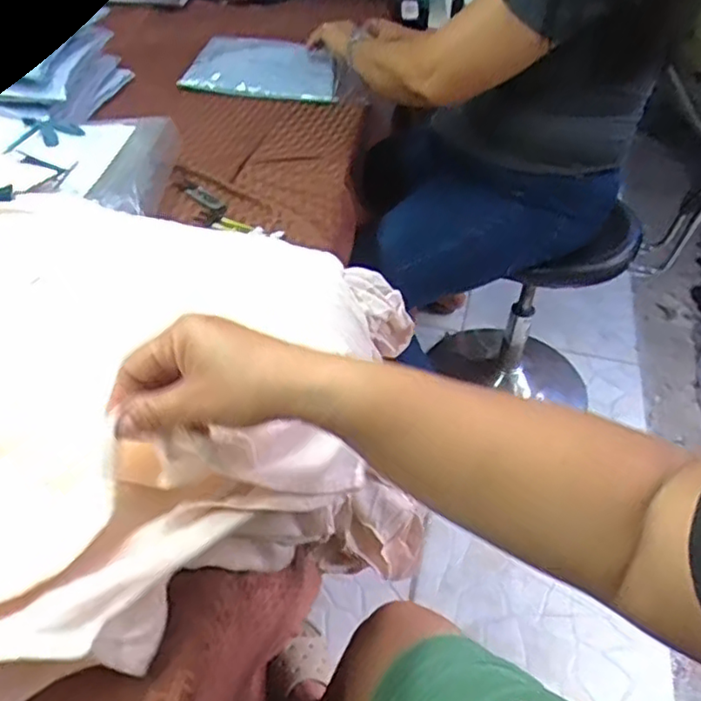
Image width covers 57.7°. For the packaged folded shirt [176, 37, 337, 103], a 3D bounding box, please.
[{"bbox_3d":[-0.146,-0.483,1.082,0.252,0.037,0.176,9,44,3],"label":"packaged folded shirt"}]

